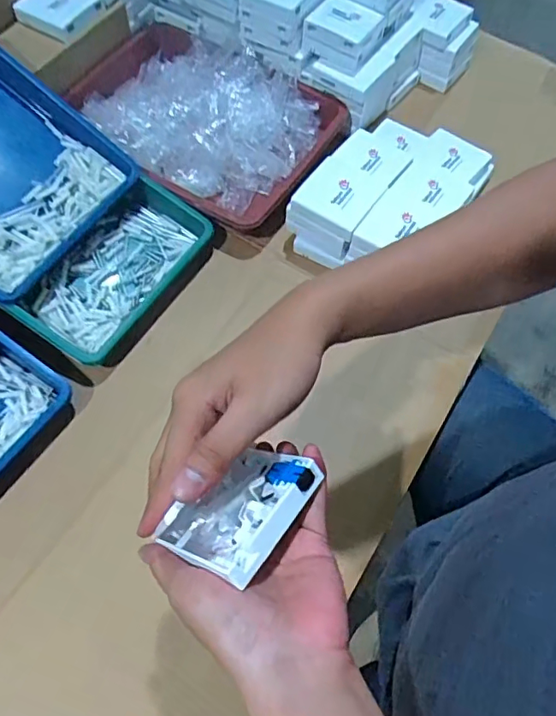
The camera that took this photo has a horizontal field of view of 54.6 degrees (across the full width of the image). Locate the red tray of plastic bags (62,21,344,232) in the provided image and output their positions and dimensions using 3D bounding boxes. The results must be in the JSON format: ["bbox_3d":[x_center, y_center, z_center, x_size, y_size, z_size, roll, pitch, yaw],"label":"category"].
[{"bbox_3d":[-0.116,-0.325,0.752,0.353,0.085,0.252,30,66,13],"label":"red tray of plastic bags"}]

